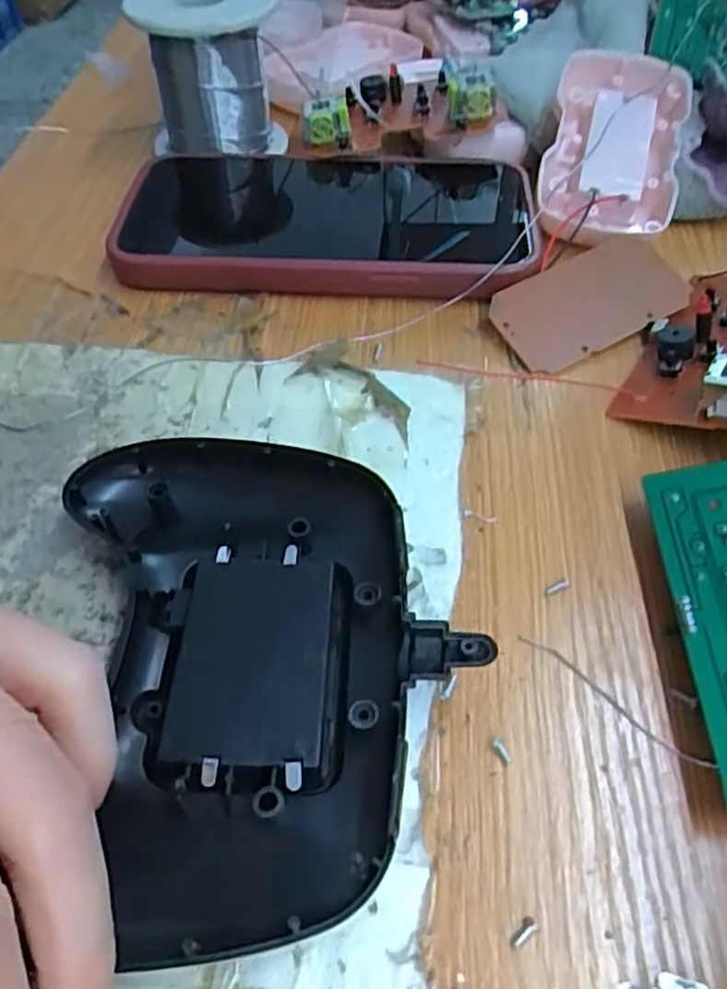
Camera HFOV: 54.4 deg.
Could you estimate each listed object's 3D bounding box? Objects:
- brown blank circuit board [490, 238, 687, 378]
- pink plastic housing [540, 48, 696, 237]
[{"bbox_3d":[0.083,-0.071,0.260,0.072,0.005,0.037,-25,72,-12],"label":"brown blank circuit board"},{"bbox_3d":[0.105,-0.146,0.296,0.054,0.020,0.092,14,73,3],"label":"pink plastic housing"}]

